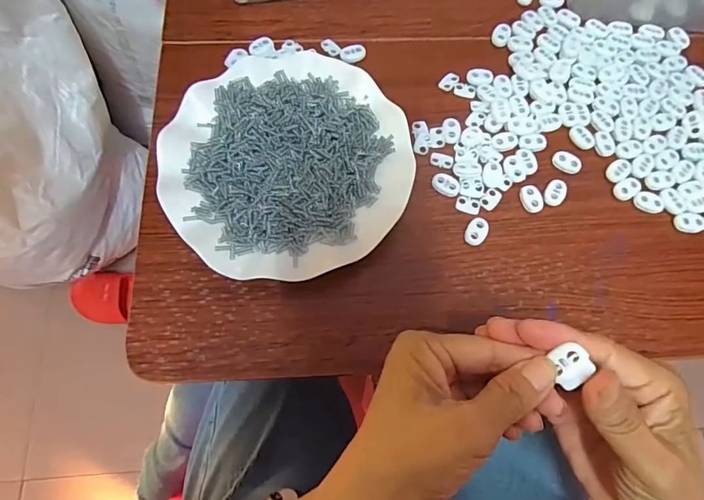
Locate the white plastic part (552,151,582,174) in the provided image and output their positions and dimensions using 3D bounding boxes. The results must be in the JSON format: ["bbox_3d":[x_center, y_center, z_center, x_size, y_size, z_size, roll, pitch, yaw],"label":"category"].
[{"bbox_3d":[0.174,-0.072,0.351,0.022,0.004,0.017,25,73,6],"label":"white plastic part"}]

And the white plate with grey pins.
[{"bbox_3d":[-0.049,-0.068,0.336,0.180,0.024,0.182,0,72,-1],"label":"white plate with grey pins"}]

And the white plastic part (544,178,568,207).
[{"bbox_3d":[0.160,-0.046,0.343,0.015,0.005,0.024,25,73,6],"label":"white plastic part"}]

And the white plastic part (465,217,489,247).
[{"bbox_3d":[0.095,-0.014,0.333,0.017,0.007,0.022,27,74,7],"label":"white plastic part"}]

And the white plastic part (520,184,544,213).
[{"bbox_3d":[0.141,-0.040,0.341,0.015,0.004,0.021,-8,73,-4],"label":"white plastic part"}]

